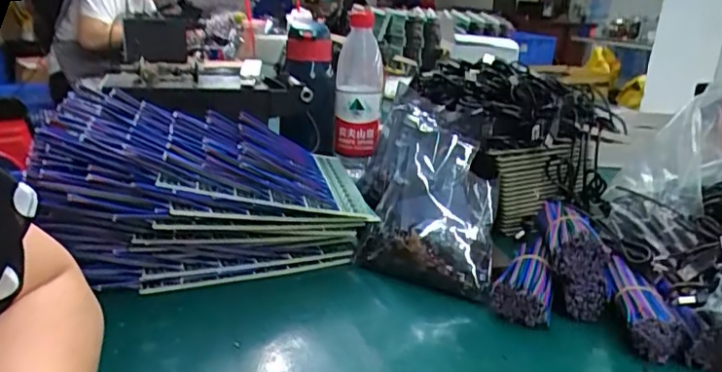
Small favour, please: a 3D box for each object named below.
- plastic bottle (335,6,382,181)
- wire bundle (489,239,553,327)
[{"bbox_3d":[-0.004,-0.124,0.742,0.062,0.201,0.060,3,19,0],"label":"plastic bottle"},{"bbox_3d":[0.144,0.078,0.481,0.047,0.032,0.087,9,33,19],"label":"wire bundle"}]

